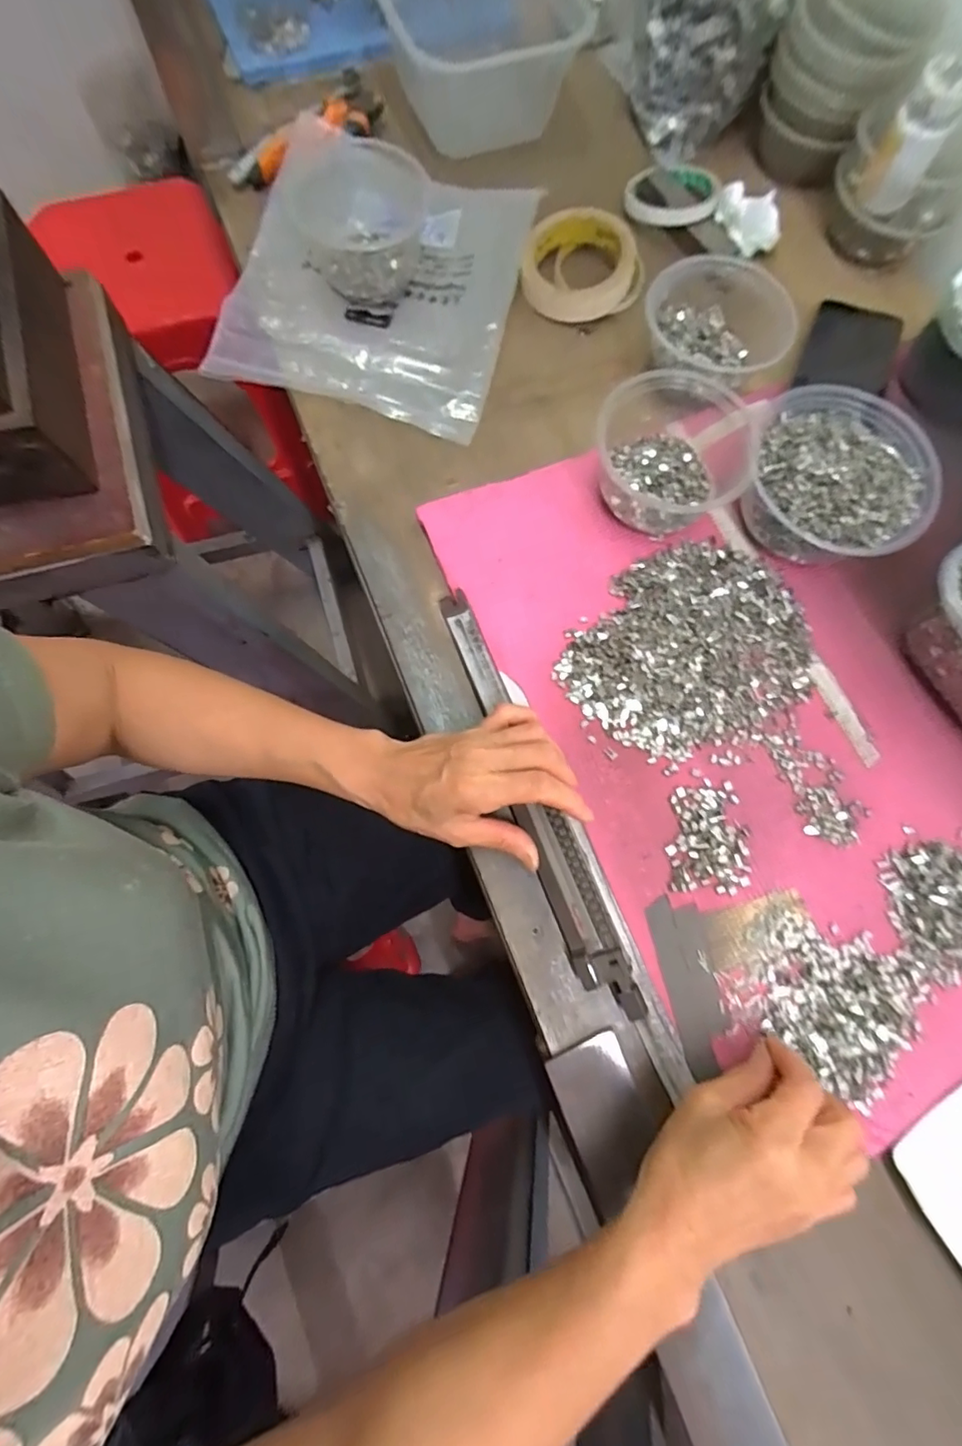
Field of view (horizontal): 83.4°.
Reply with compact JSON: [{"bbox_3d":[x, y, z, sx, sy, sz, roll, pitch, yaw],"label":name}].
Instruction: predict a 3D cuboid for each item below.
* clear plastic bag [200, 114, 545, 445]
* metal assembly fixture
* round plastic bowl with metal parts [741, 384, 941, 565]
[{"bbox_3d":[-0.093,-0.396,0.464,0.240,0.047,0.258,14,79,3],"label":"clear plastic bag"},{"bbox_3d":[0.034,0.046,0.374,0.032,0.012,0.308,-21,78,-4],"label":"metal assembly fixture"},{"bbox_3d":[0.264,-0.184,0.408,0.131,0.054,0.129,1,77,-3],"label":"round plastic bowl with metal parts"}]

